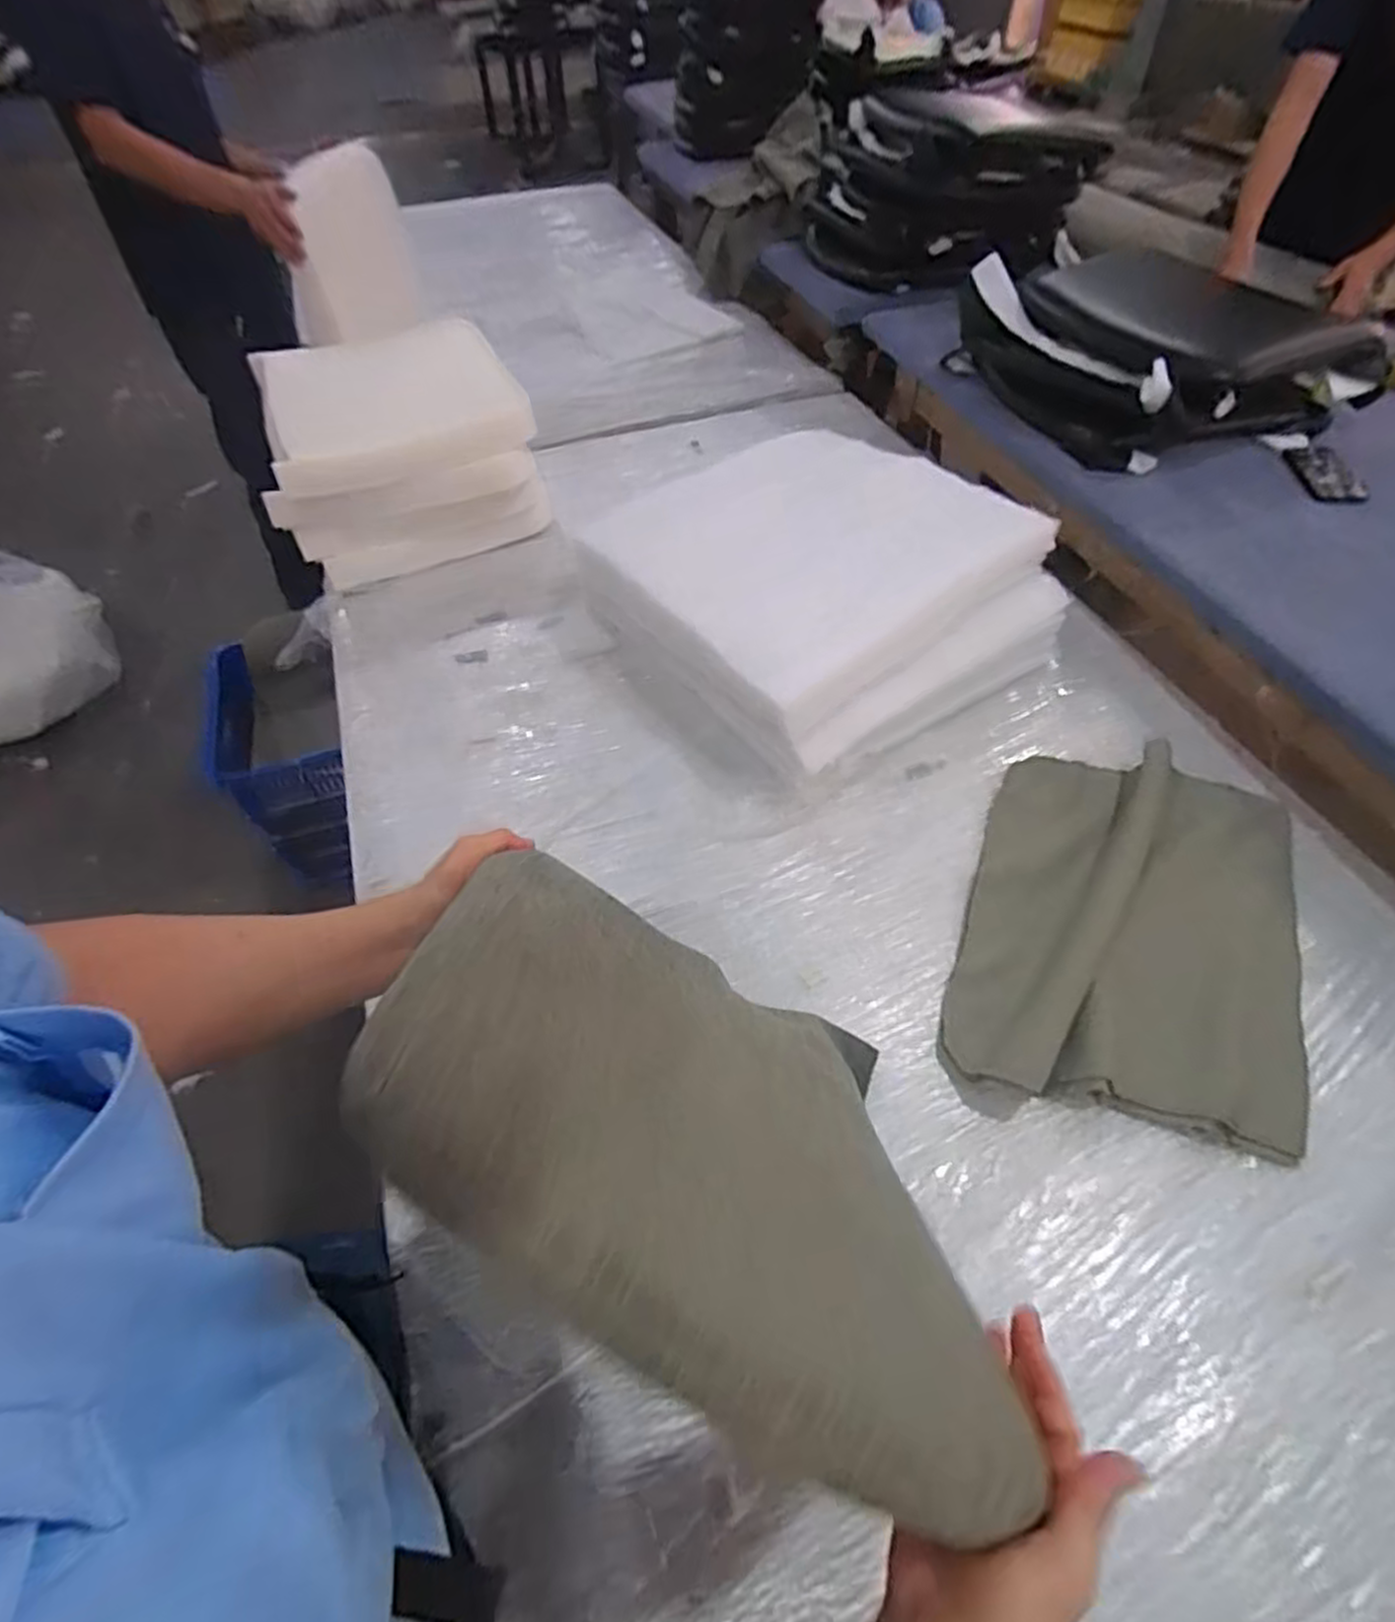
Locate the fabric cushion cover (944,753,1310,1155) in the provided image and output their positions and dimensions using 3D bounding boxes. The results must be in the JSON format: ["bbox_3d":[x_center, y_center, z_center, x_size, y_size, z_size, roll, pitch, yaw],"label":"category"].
[{"bbox_3d":[0.508,0.127,0.866,0.346,0.040,0.491,18,56,15],"label":"fabric cushion cover"}]

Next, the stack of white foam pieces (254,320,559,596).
[{"bbox_3d":[-0.537,-0.669,1.349,0.436,0.283,0.414,-17,54,-10],"label":"stack of white foam pieces"}]

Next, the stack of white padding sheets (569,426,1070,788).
[{"bbox_3d":[0.171,-0.360,1.147,0.552,0.171,0.585,-30,57,-18],"label":"stack of white padding sheets"}]

